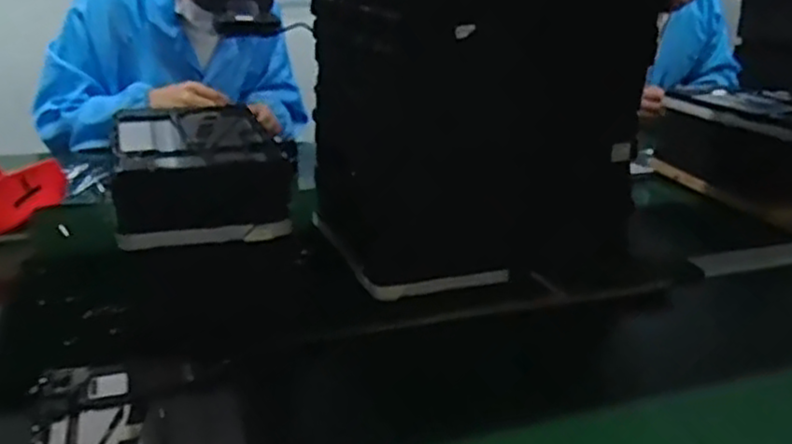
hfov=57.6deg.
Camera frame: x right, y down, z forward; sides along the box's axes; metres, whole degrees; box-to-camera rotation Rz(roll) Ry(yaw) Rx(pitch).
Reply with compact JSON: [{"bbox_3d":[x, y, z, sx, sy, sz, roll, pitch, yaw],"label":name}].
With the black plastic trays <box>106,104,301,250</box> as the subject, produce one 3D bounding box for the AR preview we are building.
[{"bbox_3d":[-0.204,-0.061,0.740,0.149,0.071,0.240,-5,23,-19],"label":"black plastic trays"}]

